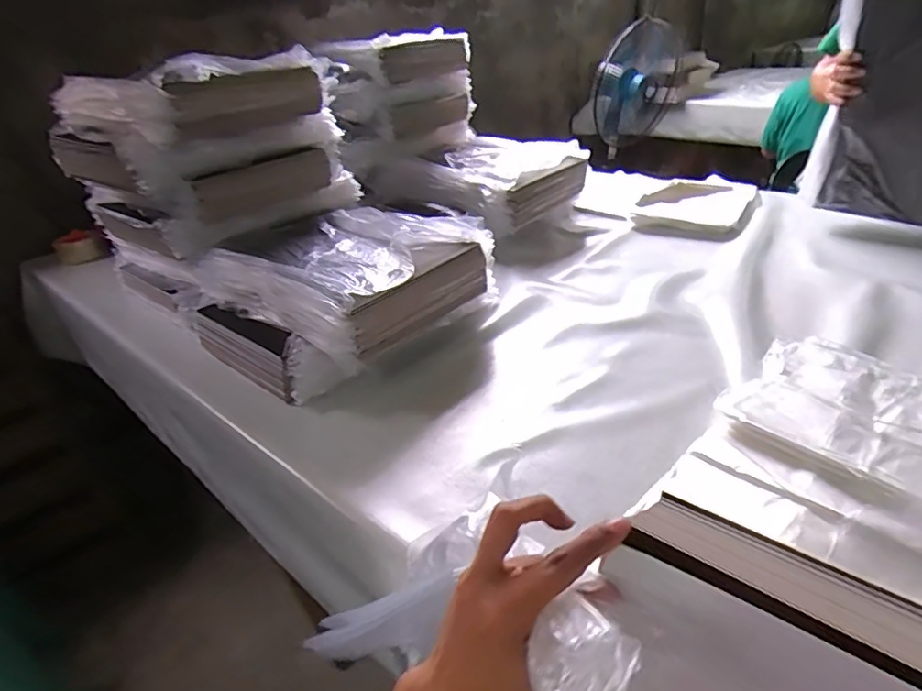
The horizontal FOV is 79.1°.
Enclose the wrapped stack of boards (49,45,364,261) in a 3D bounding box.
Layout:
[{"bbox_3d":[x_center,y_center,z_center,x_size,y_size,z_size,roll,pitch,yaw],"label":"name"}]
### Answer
[{"bbox_3d":[-0.453,-0.362,1.027,0.359,0.275,0.390,16,38,34],"label":"wrapped stack of boards"}]

